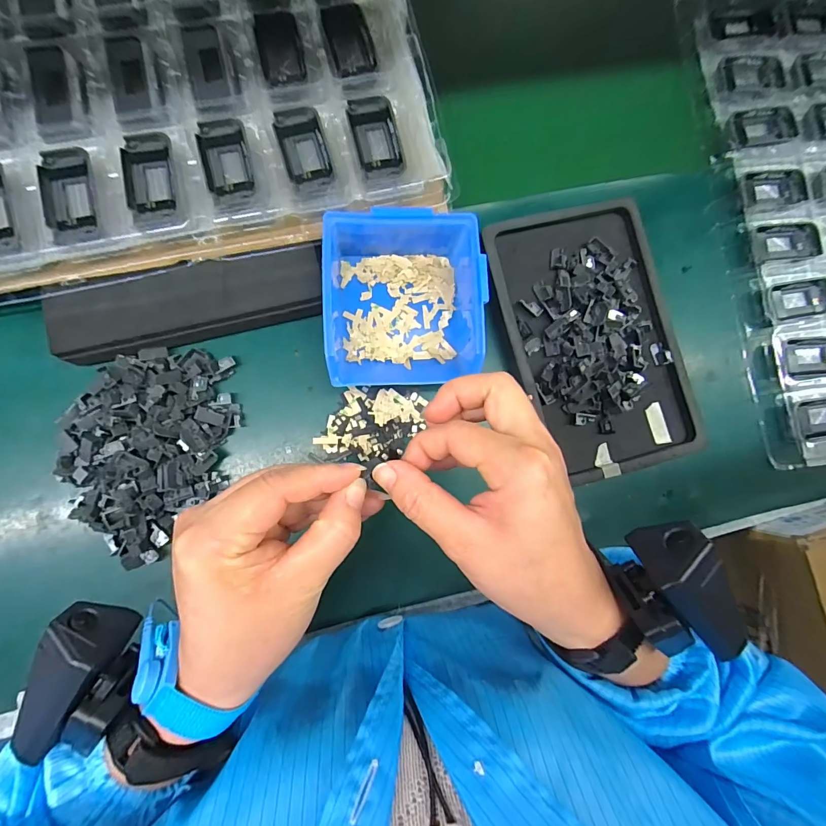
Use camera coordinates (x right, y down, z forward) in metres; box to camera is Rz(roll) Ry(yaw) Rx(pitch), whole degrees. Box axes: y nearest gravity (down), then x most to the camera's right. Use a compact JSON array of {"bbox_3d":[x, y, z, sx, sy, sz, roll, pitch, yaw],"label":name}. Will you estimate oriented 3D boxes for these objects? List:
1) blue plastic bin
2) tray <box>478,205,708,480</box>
[{"bbox_3d":[-0.008,-0.095,0.337,0.125,0.067,0.135,-3,84,-5],"label":"blue plastic bin"},{"bbox_3d":[0.166,-0.067,0.368,0.150,0.029,0.241,-15,85,-6],"label":"tray"}]

